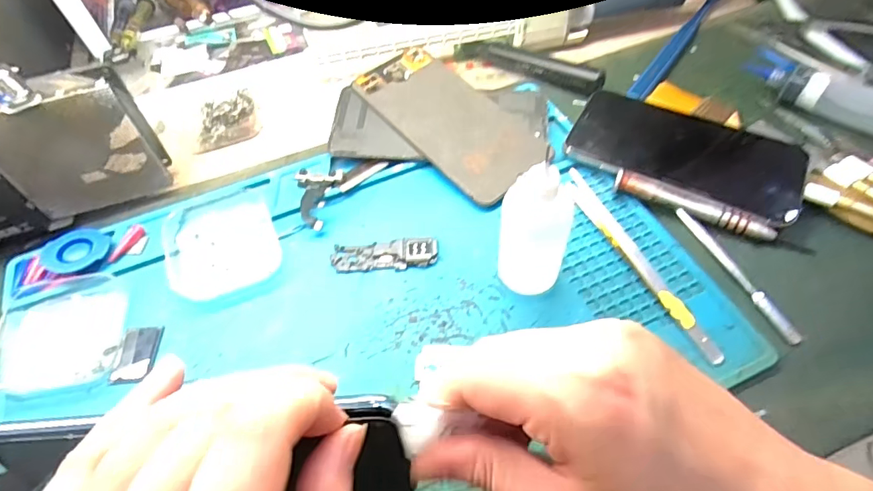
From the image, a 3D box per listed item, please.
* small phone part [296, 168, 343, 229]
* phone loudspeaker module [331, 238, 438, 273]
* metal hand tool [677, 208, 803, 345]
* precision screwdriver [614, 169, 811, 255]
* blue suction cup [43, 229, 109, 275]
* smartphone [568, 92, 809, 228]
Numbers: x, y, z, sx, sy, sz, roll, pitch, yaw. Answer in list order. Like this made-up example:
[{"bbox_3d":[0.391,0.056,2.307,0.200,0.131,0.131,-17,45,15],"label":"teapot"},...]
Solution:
[{"bbox_3d":[-0.083,-0.032,0.319,0.032,0.005,0.047,9,56,10],"label":"small phone part"},{"bbox_3d":[-0.031,0.006,0.294,0.063,0.004,0.019,-4,55,1],"label":"phone loudspeaker module"},{"bbox_3d":[0.168,0.013,0.274,0.009,0.004,0.093,-19,56,-9],"label":"metal hand tool"},{"bbox_3d":[0.164,-0.022,0.292,0.111,0.011,0.016,22,59,18],"label":"precision screwdriver"},{"bbox_3d":[-0.221,0.003,0.300,0.035,0.009,0.034,-2,55,3],"label":"blue suction cup"},{"bbox_3d":[0.163,-0.064,0.320,0.138,0.012,0.075,23,60,19],"label":"smartphone"}]

